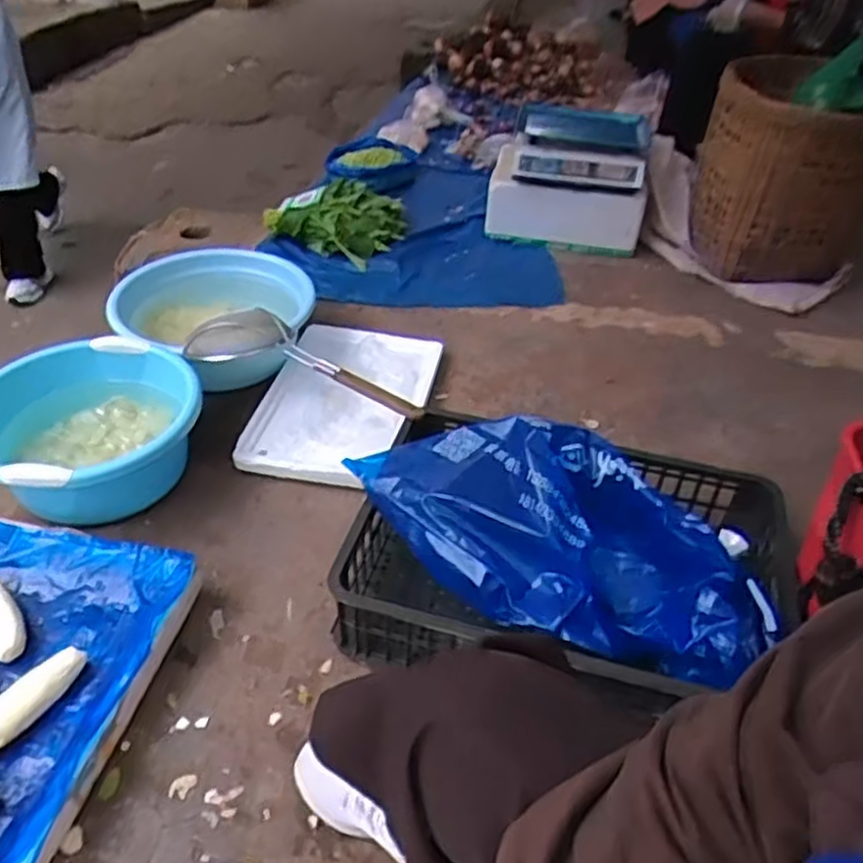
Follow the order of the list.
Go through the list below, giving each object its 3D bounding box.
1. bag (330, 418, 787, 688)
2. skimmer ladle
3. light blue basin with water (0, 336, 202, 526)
[{"bbox_3d":[0.155,0.148,0.992,0.572,0.176,0.268,18,42,15],"label":"bag"},{"bbox_3d":[-0.205,-0.134,1.240,0.430,0.064,0.130,13,41,10],"label":"skimmer ladle"},{"bbox_3d":[-0.558,-0.005,1.186,0.289,0.152,0.341,32,48,28],"label":"light blue basin with water"}]

